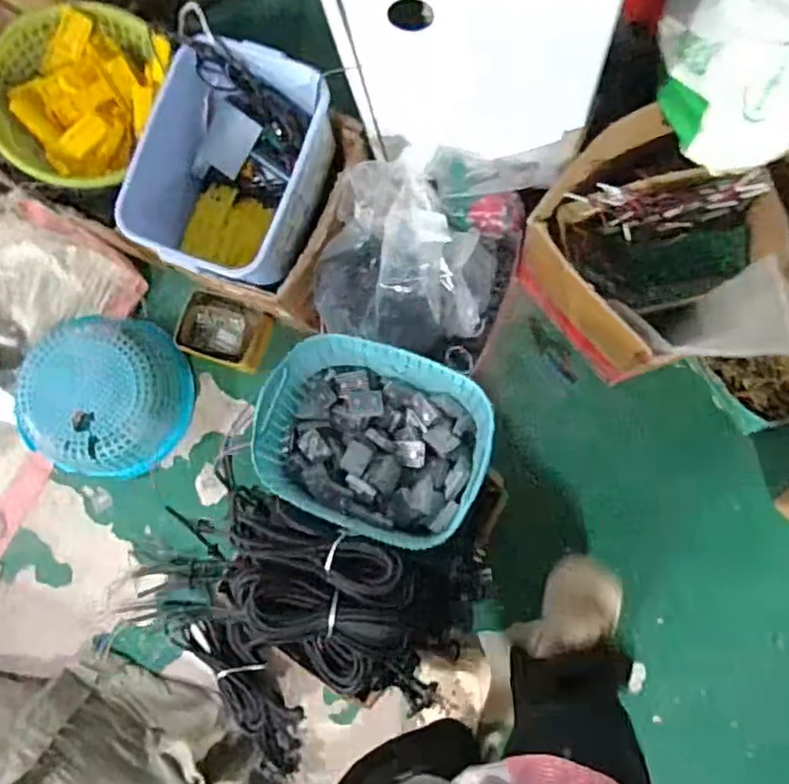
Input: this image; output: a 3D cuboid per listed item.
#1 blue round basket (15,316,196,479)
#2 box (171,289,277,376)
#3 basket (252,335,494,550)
[{"bbox_3d":[-0.539,0.007,1.211,0.269,0.114,0.292,3,83,7],"label":"blue round basket"},{"bbox_3d":[-0.325,-0.116,1.234,0.164,0.062,0.117,18,85,8],"label":"box"},{"bbox_3d":[-0.028,0.063,0.853,0.302,0.101,0.227,23,86,9],"label":"basket"}]

